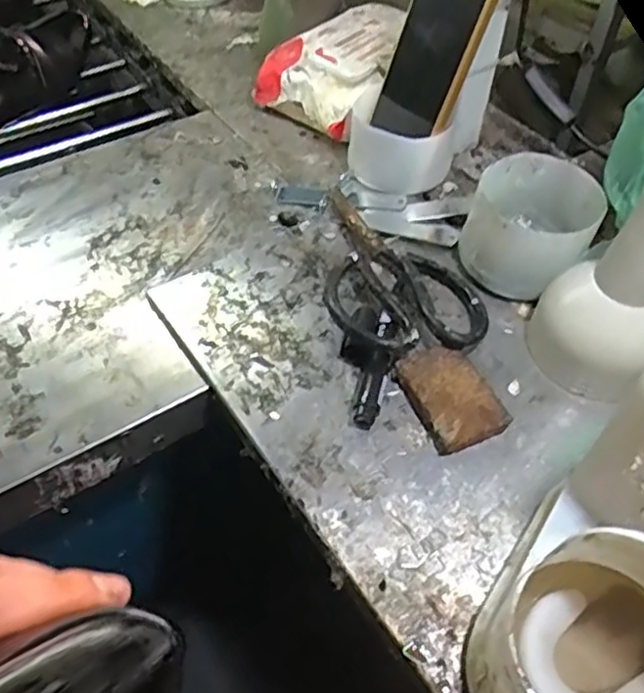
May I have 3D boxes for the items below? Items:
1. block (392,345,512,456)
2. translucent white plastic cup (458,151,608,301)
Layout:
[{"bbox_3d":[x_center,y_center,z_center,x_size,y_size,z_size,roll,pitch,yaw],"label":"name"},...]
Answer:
[{"bbox_3d":[0.081,0.031,0.435,0.048,0.015,0.070,-18,54,-16],"label":"block"},{"bbox_3d":[0.151,-0.087,0.498,0.083,0.064,0.104,20,53,14],"label":"translucent white plastic cup"}]

